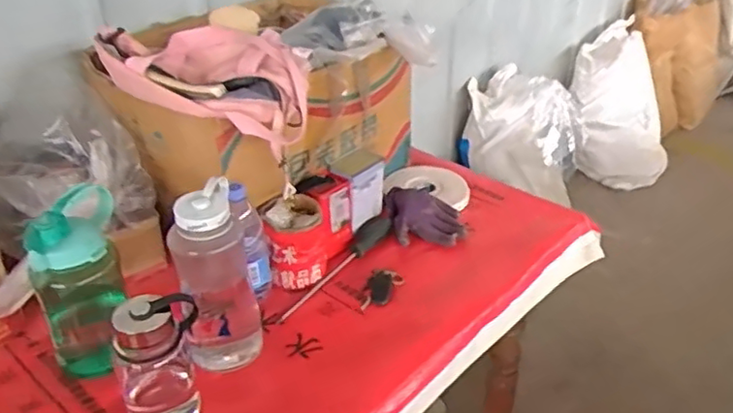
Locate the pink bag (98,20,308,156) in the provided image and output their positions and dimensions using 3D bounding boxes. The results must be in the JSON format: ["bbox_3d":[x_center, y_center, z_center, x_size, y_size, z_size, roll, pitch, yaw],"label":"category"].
[{"bbox_3d":[-0.227,-0.187,0.965,0.284,0.128,0.166,7,33,14],"label":"pink bag"}]

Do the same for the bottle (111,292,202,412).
[{"bbox_3d":[-0.254,0.190,0.791,0.101,0.179,0.077,-16,34,-22],"label":"bottle"}]

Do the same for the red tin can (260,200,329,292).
[{"bbox_3d":[-0.112,0.061,1.032,0.096,0.128,0.083,-8,32,-11],"label":"red tin can"}]

